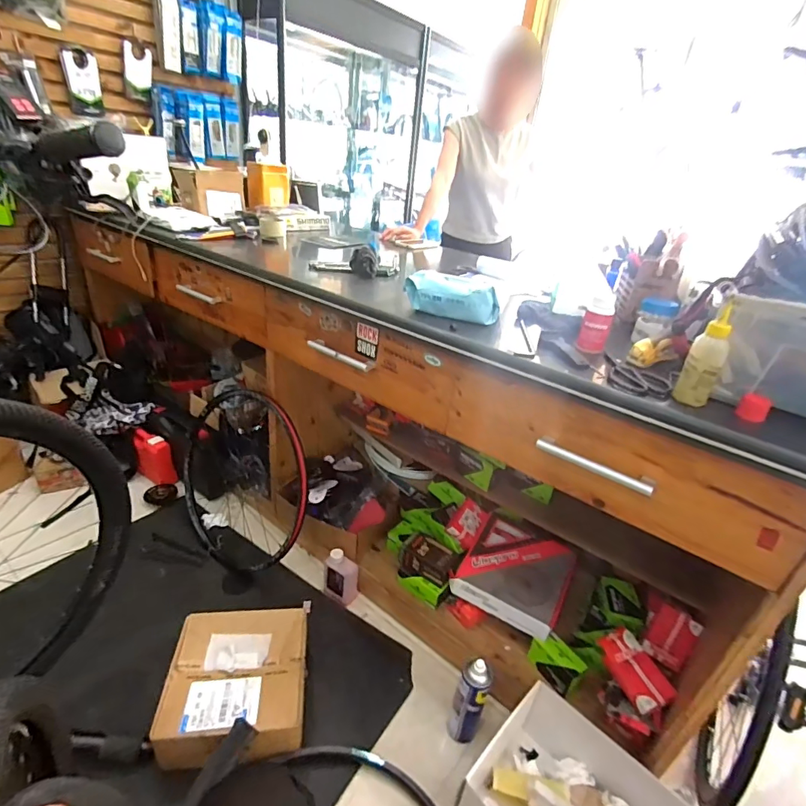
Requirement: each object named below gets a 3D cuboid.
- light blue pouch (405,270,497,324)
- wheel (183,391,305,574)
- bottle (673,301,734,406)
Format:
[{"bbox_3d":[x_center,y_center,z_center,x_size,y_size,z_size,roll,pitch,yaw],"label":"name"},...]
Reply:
[{"bbox_3d":[0.096,-0.208,0.873,0.179,0.070,0.072,15,28,15],"label":"light blue pouch"},{"bbox_3d":[-0.466,0.210,1.345,0.547,0.539,0.095,-27,-16,32],"label":"wheel"},{"bbox_3d":[0.420,-0.059,0.625,0.043,0.129,0.040,-6,30,-24],"label":"bottle"}]

